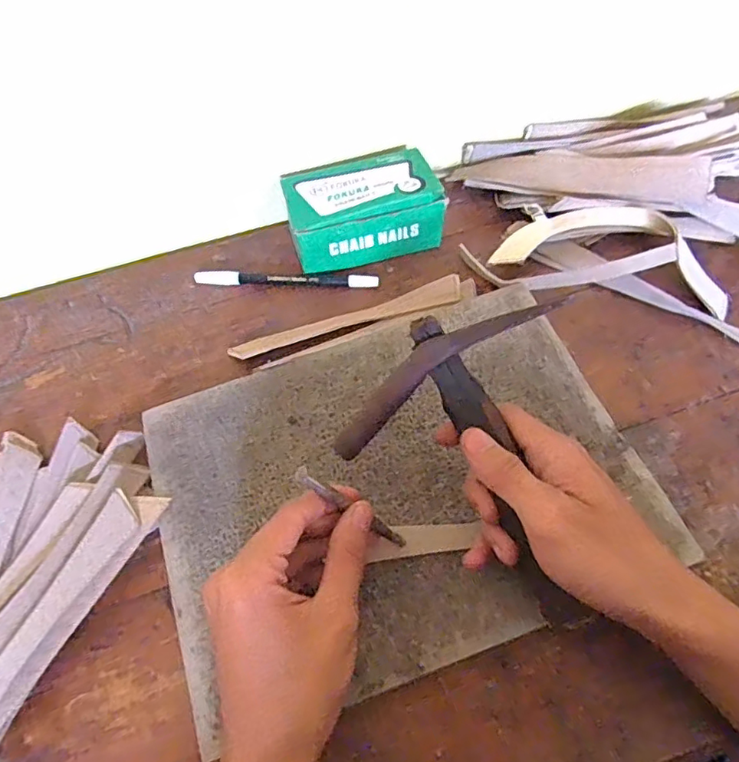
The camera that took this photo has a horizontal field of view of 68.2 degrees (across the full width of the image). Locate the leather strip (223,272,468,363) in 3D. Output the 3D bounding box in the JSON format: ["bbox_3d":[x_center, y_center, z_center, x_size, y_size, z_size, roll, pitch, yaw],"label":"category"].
[{"bbox_3d":[-0.013,-0.045,0.416,0.182,0.010,0.024,-19,61,-8],"label":"leather strip"}]

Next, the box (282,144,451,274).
[{"bbox_3d":[-0.006,-0.142,0.446,0.119,0.047,0.083,-15,61,-6],"label":"box"}]

